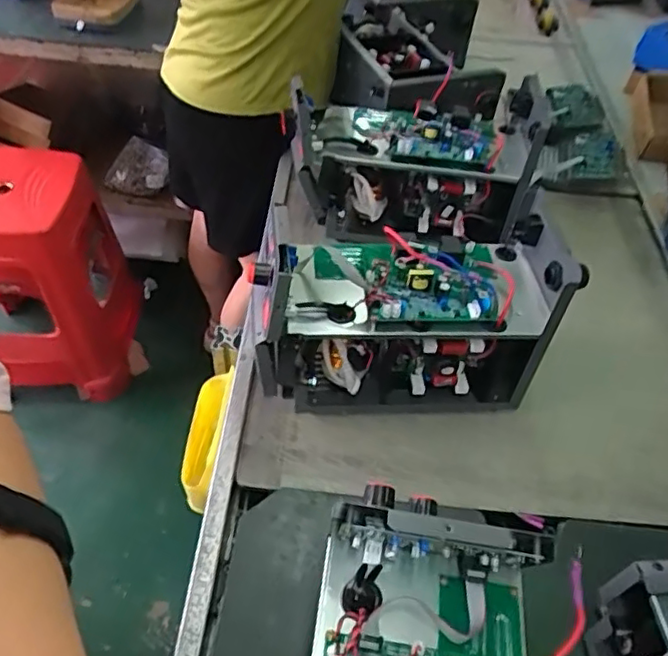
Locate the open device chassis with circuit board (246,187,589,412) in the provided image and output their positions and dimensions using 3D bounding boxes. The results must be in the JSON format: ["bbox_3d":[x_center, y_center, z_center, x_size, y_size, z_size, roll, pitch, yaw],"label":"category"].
[{"bbox_3d":[0.080,-0.017,0.704,0.325,0.199,0.148,-2,50,-7],"label":"open device chassis with circuit board"}]

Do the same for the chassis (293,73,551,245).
[{"bbox_3d":[0.112,-0.241,0.885,0.332,0.190,0.165,2,49,-3],"label":"chassis"}]

